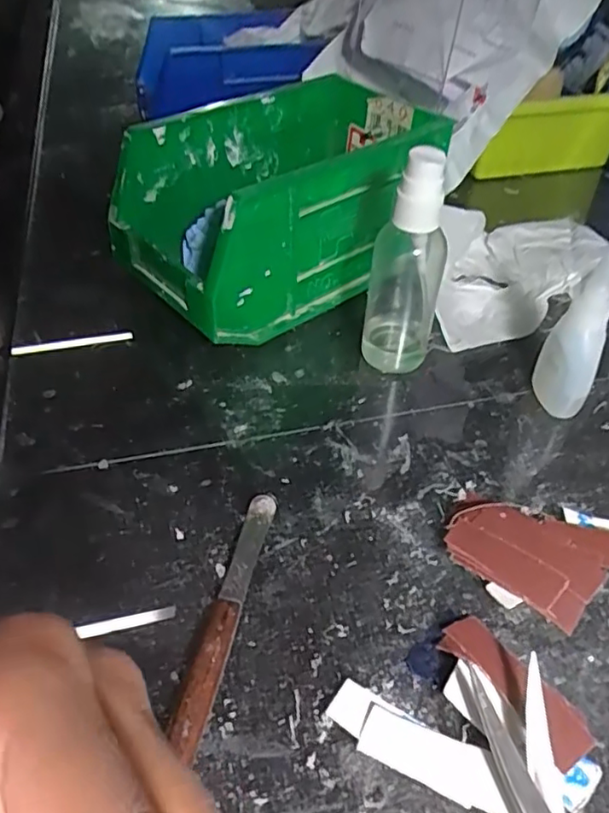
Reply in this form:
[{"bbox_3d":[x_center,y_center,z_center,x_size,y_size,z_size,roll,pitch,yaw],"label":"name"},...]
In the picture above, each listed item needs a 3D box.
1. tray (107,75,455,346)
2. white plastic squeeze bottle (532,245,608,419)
[{"bbox_3d":[-0.012,-0.117,0.356,0.177,0.087,0.102,-31,54,-27],"label":"tray"},{"bbox_3d":[0.126,-0.033,0.278,0.022,0.087,0.026,15,47,13],"label":"white plastic squeeze bottle"}]

